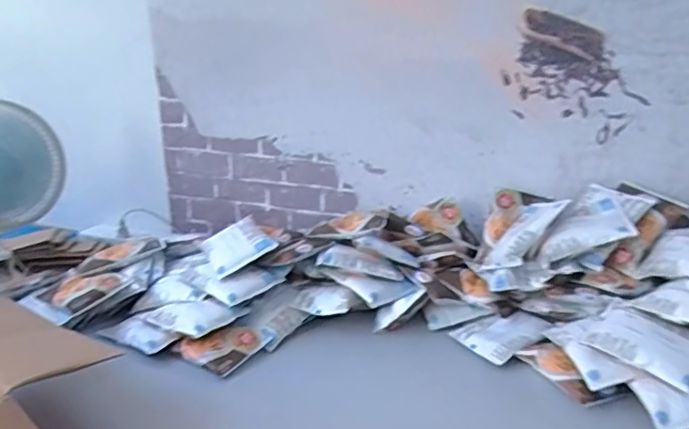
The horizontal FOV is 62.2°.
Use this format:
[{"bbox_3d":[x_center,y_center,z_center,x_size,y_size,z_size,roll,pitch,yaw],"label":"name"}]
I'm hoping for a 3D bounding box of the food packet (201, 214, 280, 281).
[{"bbox_3d":[-0.168,0.047,0.881,0.094,0.020,0.115,-40,38,-8],"label":"food packet"}]

